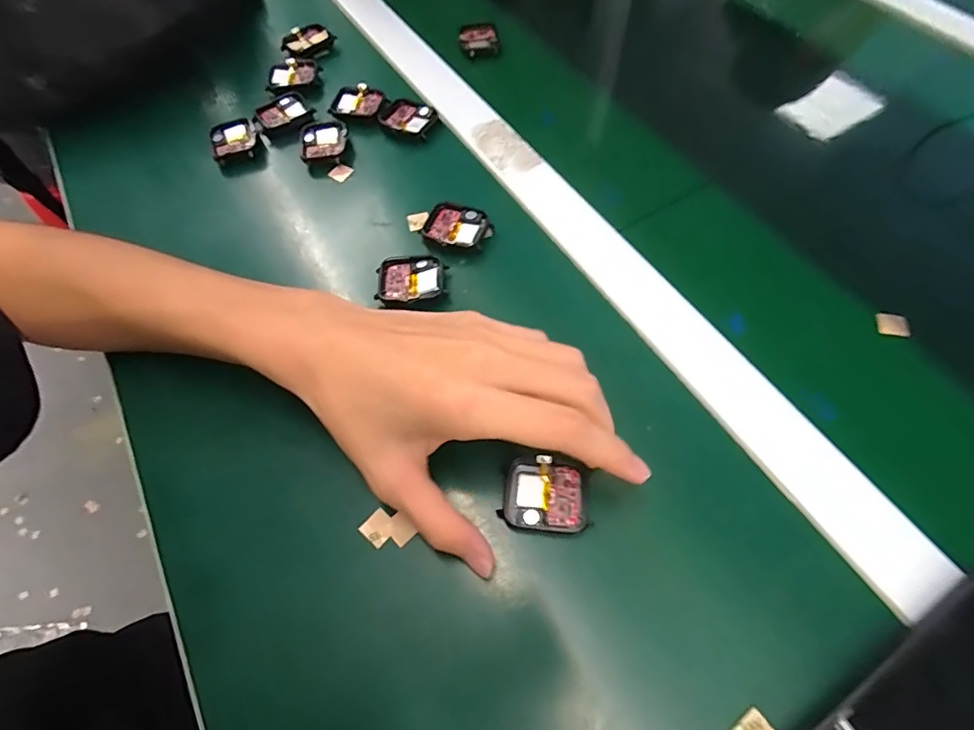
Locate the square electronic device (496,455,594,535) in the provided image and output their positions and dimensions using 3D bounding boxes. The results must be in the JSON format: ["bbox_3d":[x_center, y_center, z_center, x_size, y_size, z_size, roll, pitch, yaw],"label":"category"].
[{"bbox_3d":[0.030,0.068,0.250,0.043,0.008,0.037,4,63,4],"label":"square electronic device"}]

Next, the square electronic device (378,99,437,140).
[{"bbox_3d":[-0.066,-0.206,0.399,0.047,0.006,0.036,32,68,17],"label":"square electronic device"}]

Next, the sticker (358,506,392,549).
[{"bbox_3d":[-0.058,0.086,0.254,0.016,0.004,0.016,-42,69,-18],"label":"sticker"}]

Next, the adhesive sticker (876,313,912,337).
[{"bbox_3d":[0.259,-0.025,0.306,0.019,0.004,0.015,5,76,9],"label":"adhesive sticker"}]

